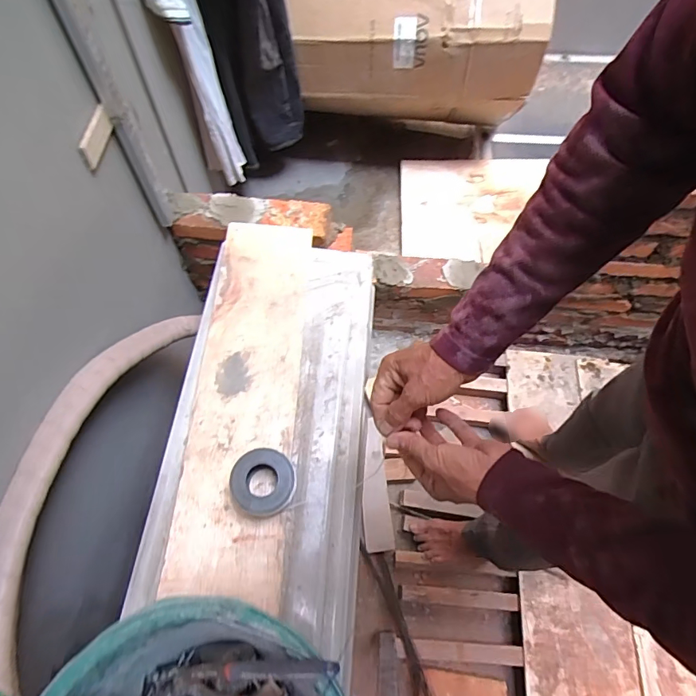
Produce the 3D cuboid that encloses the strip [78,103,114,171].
[{"bbox_3d":[-0.399,-0.333,0.714,0.011,0.048,0.104,4,63,0],"label":"strip"}]

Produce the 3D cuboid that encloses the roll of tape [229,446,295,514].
[{"bbox_3d":[-0.114,0.182,0.608,0.079,0.044,0.081,1,63,-2],"label":"roll of tape"}]

